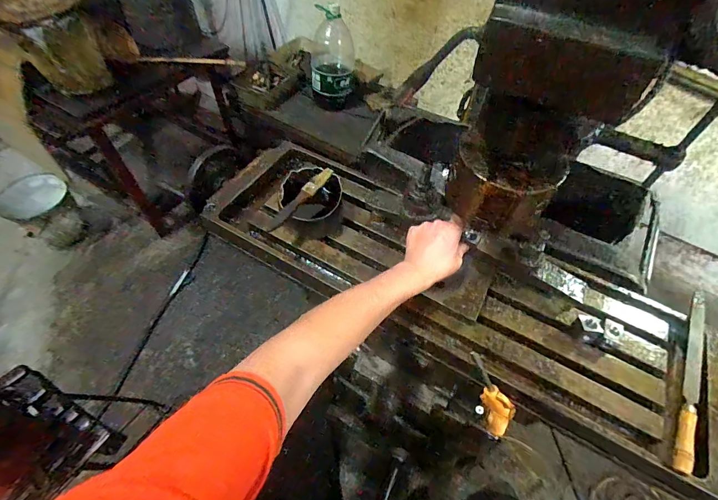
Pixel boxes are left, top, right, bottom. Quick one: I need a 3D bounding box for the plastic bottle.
[{"bbox_3d":[-0.109,-0.807,1.441,0.176,0.322,0.189,0,56,-5],"label":"plastic bottle"}]

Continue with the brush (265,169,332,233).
[{"bbox_3d":[-0.095,-0.083,0.563,0.019,0.014,0.143,38,77,20],"label":"brush"}]

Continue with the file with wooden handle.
[{"bbox_3d":[0.456,0.165,0.473,0.024,0.027,0.286,32,59,16],"label":"file with wooden handle"}]

